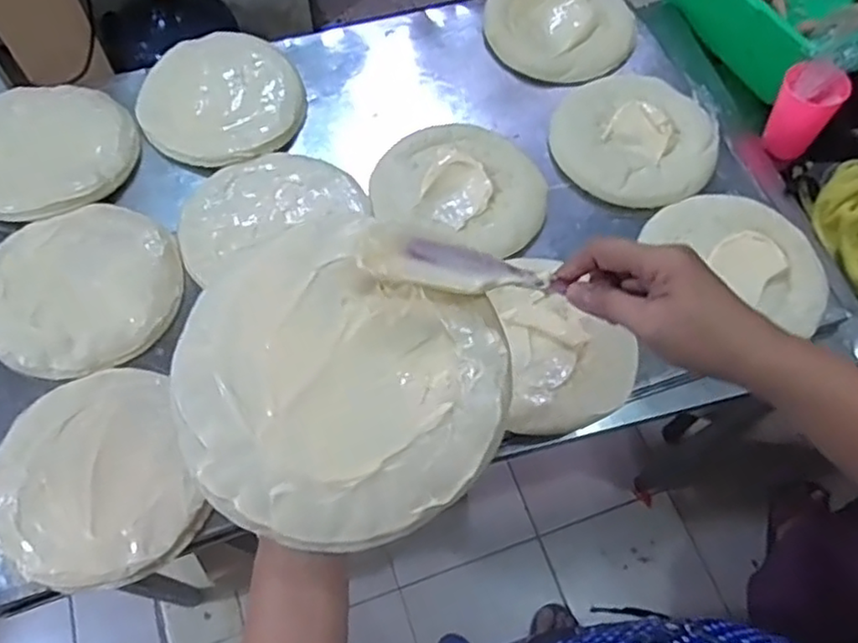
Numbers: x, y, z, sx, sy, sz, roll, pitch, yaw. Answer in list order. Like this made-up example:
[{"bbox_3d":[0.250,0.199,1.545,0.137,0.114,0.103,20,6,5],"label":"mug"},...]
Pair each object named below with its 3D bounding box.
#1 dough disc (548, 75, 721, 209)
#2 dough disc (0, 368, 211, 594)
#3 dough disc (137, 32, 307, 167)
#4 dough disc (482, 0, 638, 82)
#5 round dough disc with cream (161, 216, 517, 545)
[{"bbox_3d":[0.259,-0.236,0.819,0.196,0.027,0.200,1,63,-3],"label":"dough disc"},{"bbox_3d":[-0.310,0.148,0.605,0.174,0.029,0.188,1,63,-3],"label":"dough disc"},{"bbox_3d":[-0.260,-0.285,0.836,0.195,0.023,0.203,1,63,-3],"label":"dough disc"},{"bbox_3d":[0.182,-0.420,0.929,0.203,0.021,0.203,1,63,-3],"label":"dough disc"},{"bbox_3d":[-0.056,0.038,0.403,0.194,0.014,0.180,1,78,-3],"label":"round dough disc with cream"}]

